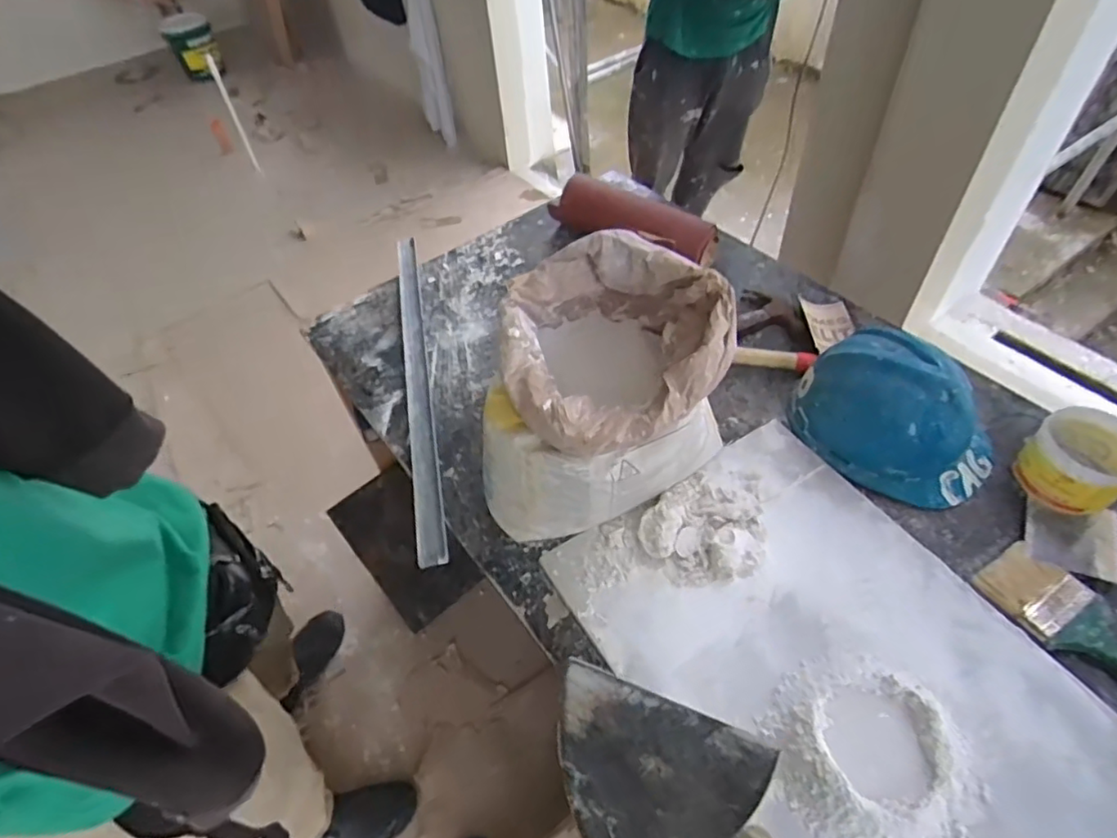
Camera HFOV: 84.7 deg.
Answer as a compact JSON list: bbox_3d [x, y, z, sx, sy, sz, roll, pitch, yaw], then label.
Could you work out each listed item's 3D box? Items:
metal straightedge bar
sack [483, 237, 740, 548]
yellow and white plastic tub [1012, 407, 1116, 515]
[{"bbox_3d":[-0.241,-0.084,1.046,0.043,0.010,0.734,-12,51,-5],"label":"metal straightedge bar"},{"bbox_3d":[0.065,-0.048,0.774,0.288,0.275,0.299,7,52,10],"label":"sack"},{"bbox_3d":[0.677,0.053,0.793,0.124,0.073,0.111,-32,56,-20],"label":"yellow and white plastic tub"}]

